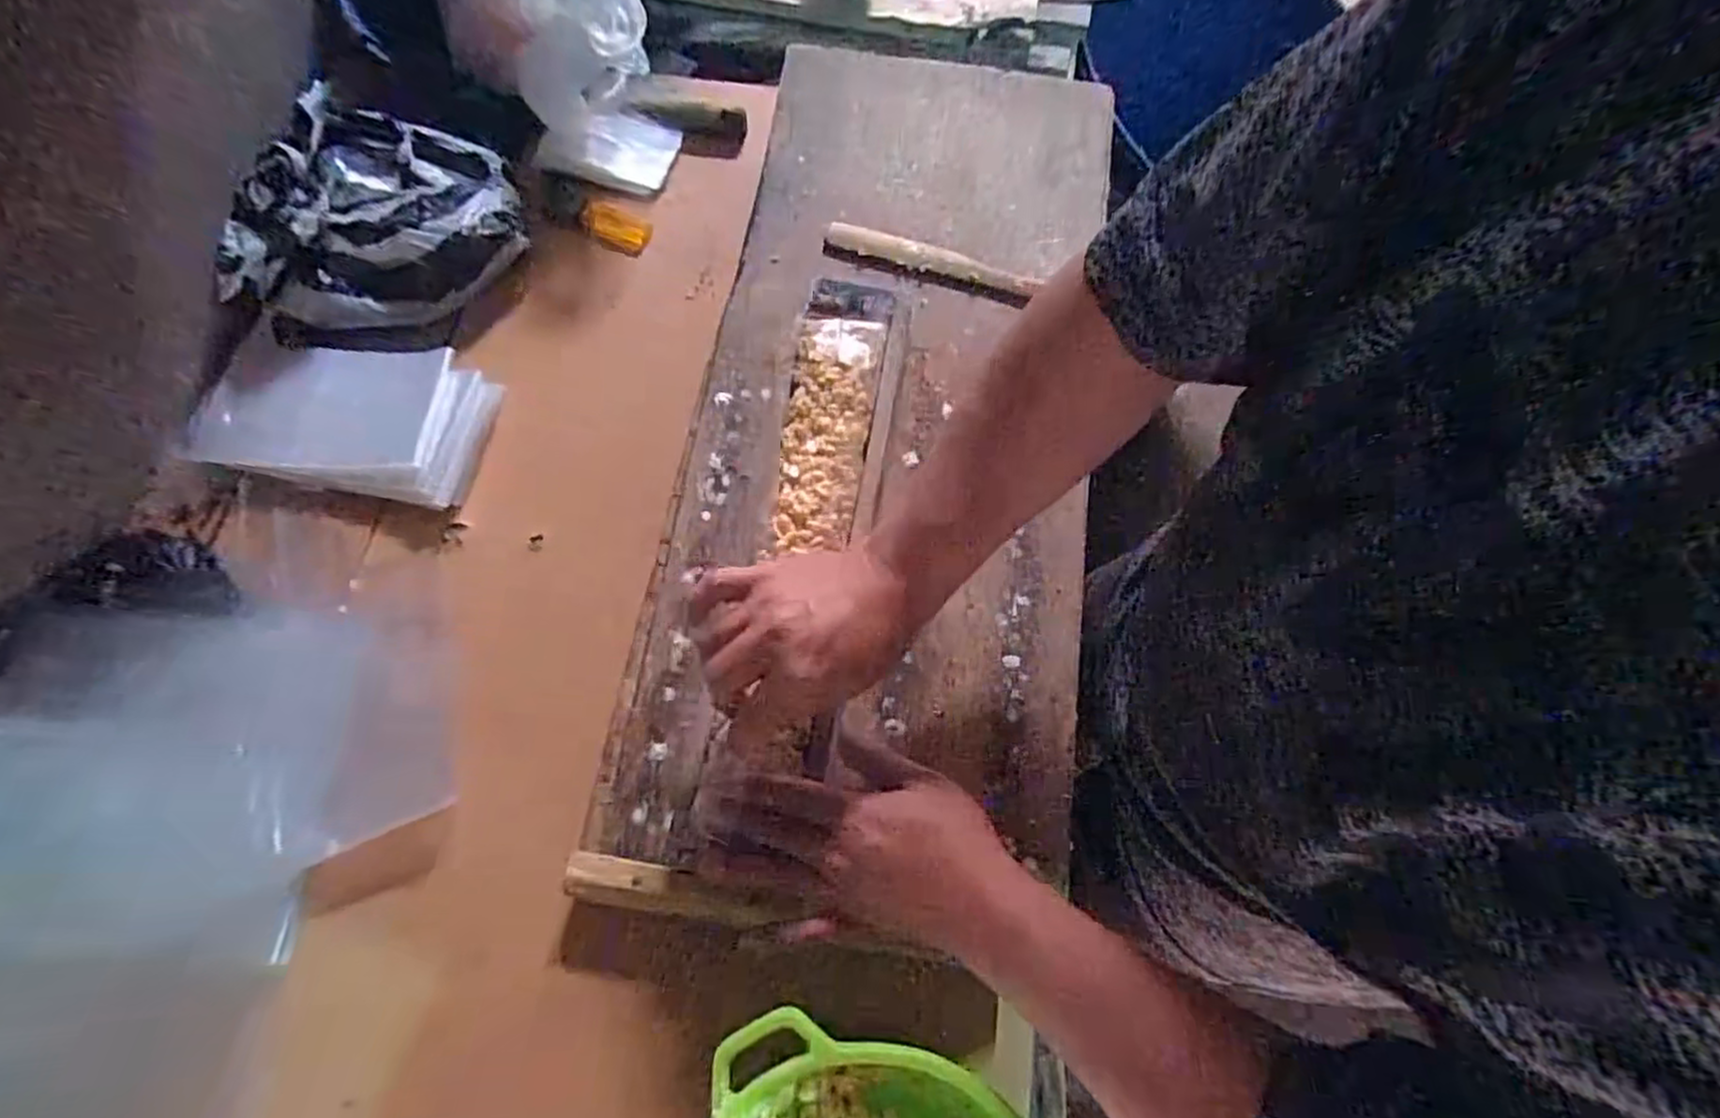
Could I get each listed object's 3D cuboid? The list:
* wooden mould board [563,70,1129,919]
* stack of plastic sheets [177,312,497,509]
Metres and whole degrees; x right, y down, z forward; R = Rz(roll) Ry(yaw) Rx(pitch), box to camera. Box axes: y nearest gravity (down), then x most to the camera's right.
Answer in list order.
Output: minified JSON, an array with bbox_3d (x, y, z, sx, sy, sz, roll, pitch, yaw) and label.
[{"bbox_3d":[0.027,-0.109,0.550,0.304,0.048,0.704,10,72,3],"label":"wooden mould board"},{"bbox_3d":[-0.423,-0.119,0.592,0.243,0.027,0.126,11,72,-1],"label":"stack of plastic sheets"}]

